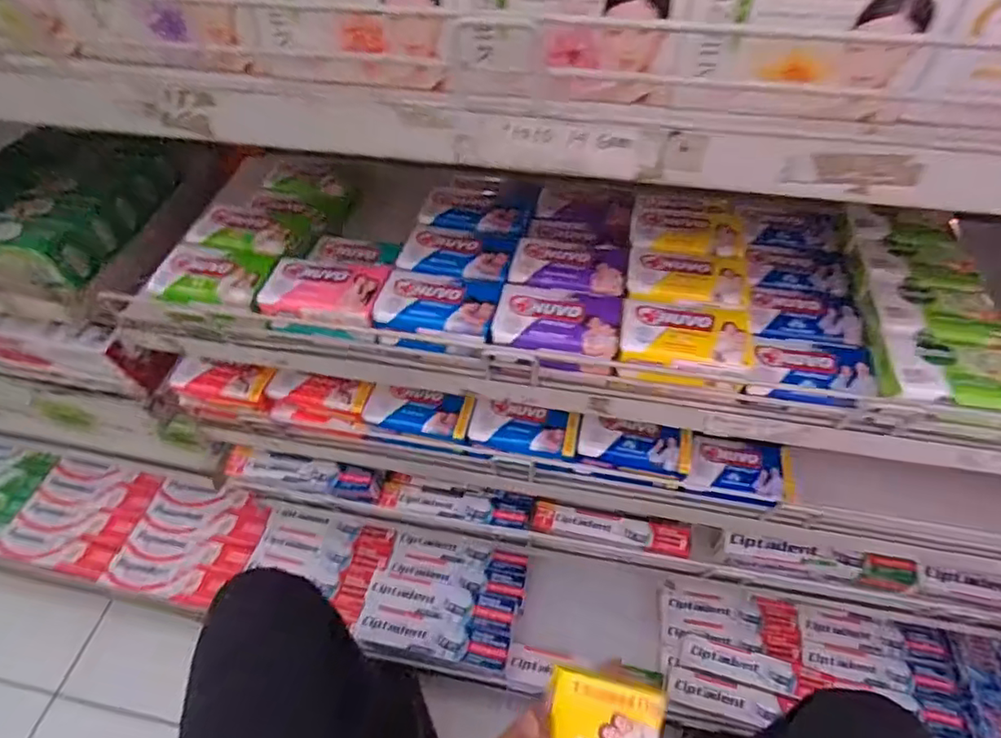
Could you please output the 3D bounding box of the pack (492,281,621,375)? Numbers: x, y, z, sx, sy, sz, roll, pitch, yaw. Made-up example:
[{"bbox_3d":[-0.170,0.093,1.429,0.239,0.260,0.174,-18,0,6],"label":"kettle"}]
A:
[{"bbox_3d":[0.039,-0.028,0.397,0.082,0.030,0.049,8,53,7],"label":"pack"}]

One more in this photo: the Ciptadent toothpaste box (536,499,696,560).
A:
[{"bbox_3d":[0.119,0.172,0.619,0.164,0.026,0.028,8,52,7],"label":"Ciptadent toothpaste box"}]

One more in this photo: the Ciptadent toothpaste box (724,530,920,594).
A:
[{"bbox_3d":[0.325,0.197,0.592,0.182,0.037,0.026,8,53,7],"label":"Ciptadent toothpaste box"}]

